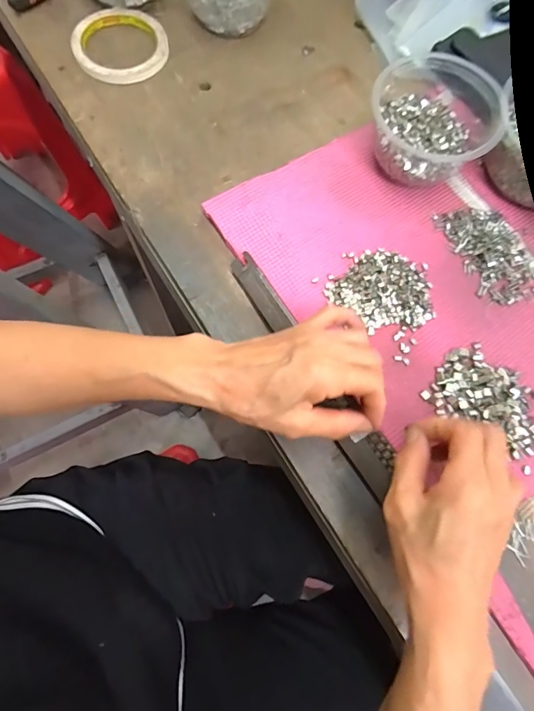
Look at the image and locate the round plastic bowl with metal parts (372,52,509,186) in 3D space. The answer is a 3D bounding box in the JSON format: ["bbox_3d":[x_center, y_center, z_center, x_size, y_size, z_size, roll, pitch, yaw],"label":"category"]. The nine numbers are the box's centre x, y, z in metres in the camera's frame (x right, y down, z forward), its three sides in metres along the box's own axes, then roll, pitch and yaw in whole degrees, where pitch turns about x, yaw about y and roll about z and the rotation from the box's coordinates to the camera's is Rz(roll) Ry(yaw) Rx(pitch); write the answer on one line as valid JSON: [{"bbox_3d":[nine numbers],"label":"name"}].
[{"bbox_3d":[0.152,-0.216,0.374,0.109,0.059,0.108,1,73,-4],"label":"round plastic bowl with metal parts"}]

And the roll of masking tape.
[{"bbox_3d":[-0.157,-0.335,0.433,0.096,0.018,0.097,-12,75,-3],"label":"roll of masking tape"}]

